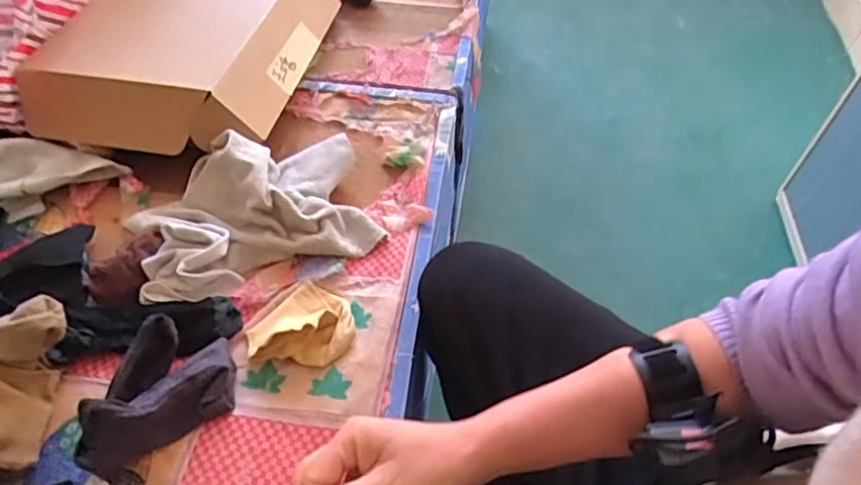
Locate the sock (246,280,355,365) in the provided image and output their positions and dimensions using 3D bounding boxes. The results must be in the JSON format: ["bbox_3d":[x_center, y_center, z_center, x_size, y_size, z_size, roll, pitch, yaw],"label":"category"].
[{"bbox_3d":[-0.132,0.075,0.614,0.108,0.035,0.091,5,53,3],"label":"sock"}]

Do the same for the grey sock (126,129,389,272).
[{"bbox_3d":[-0.205,-0.048,0.687,0.265,0.068,0.166,-14,54,-11],"label":"grey sock"}]

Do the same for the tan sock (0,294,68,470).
[{"bbox_3d":[-0.385,0.126,0.547,0.077,0.082,0.139,5,53,3],"label":"tan sock"}]

